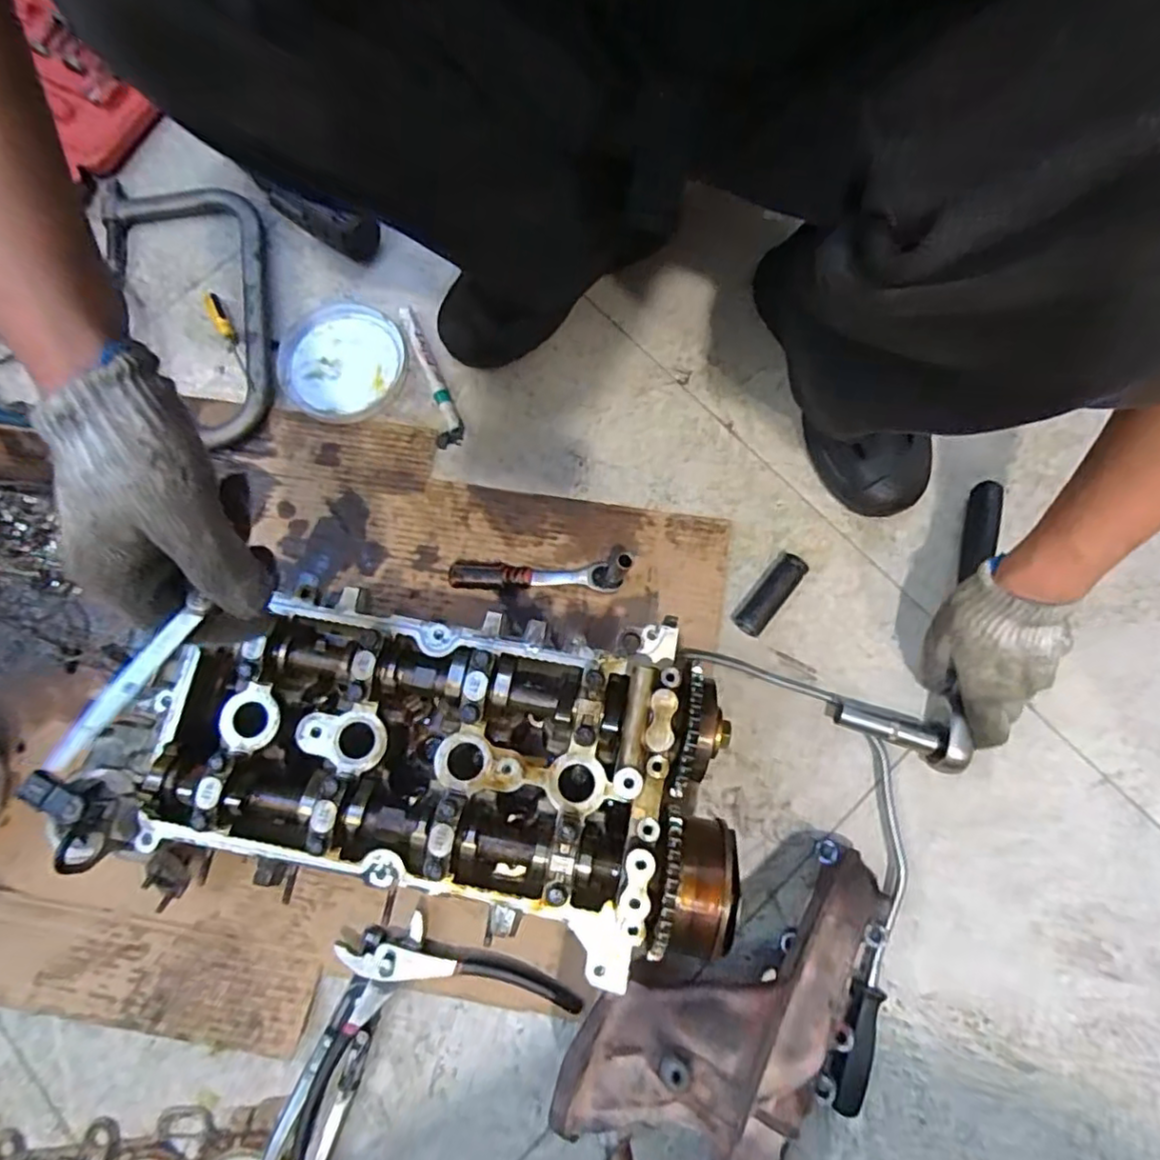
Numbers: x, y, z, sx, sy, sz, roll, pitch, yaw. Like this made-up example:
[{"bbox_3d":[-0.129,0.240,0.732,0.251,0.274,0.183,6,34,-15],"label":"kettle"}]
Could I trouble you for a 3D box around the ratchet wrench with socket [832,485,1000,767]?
[{"bbox_3d":[0.296,0.025,0.534,0.098,0.029,0.249,19,78,5],"label":"ratchet wrench with socket"}]

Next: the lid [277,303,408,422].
[{"bbox_3d":[-0.232,-0.216,0.616,0.121,0.007,0.122,0,79,1],"label":"lid"}]

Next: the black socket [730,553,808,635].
[{"bbox_3d":[0.167,0.013,0.552,0.025,0.020,0.078,41,82,8],"label":"black socket"}]

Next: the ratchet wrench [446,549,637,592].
[{"bbox_3d":[-0.034,-0.006,0.557,0.159,0.030,0.035,-4,79,1],"label":"ratchet wrench"}]

